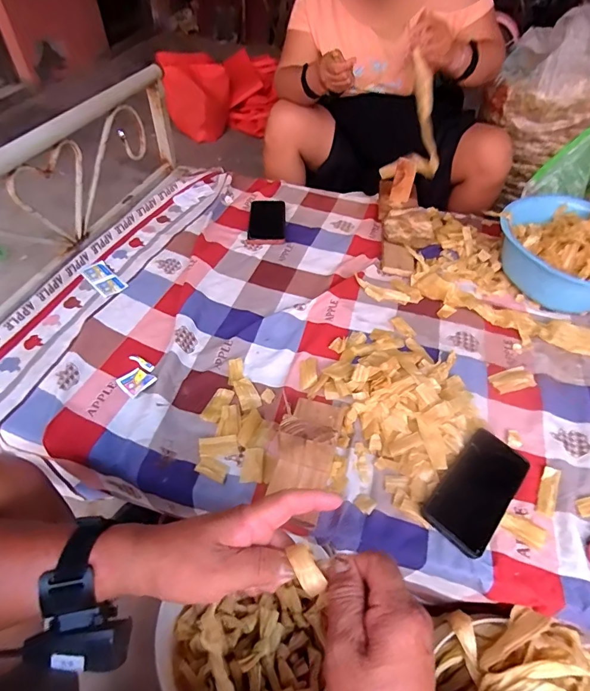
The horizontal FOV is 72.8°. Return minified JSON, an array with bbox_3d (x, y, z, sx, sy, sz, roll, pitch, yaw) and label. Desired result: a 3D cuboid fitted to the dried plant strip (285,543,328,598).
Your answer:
[{"bbox_3d":[0.009,0.167,0.297,0.017,0.005,0.035,-21,74,-18],"label":"dried plant strip"}]

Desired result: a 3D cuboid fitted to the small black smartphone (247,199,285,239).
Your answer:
[{"bbox_3d":[-0.063,-0.288,0.905,0.082,0.012,0.157,-1,50,-3],"label":"small black smartphone"}]

